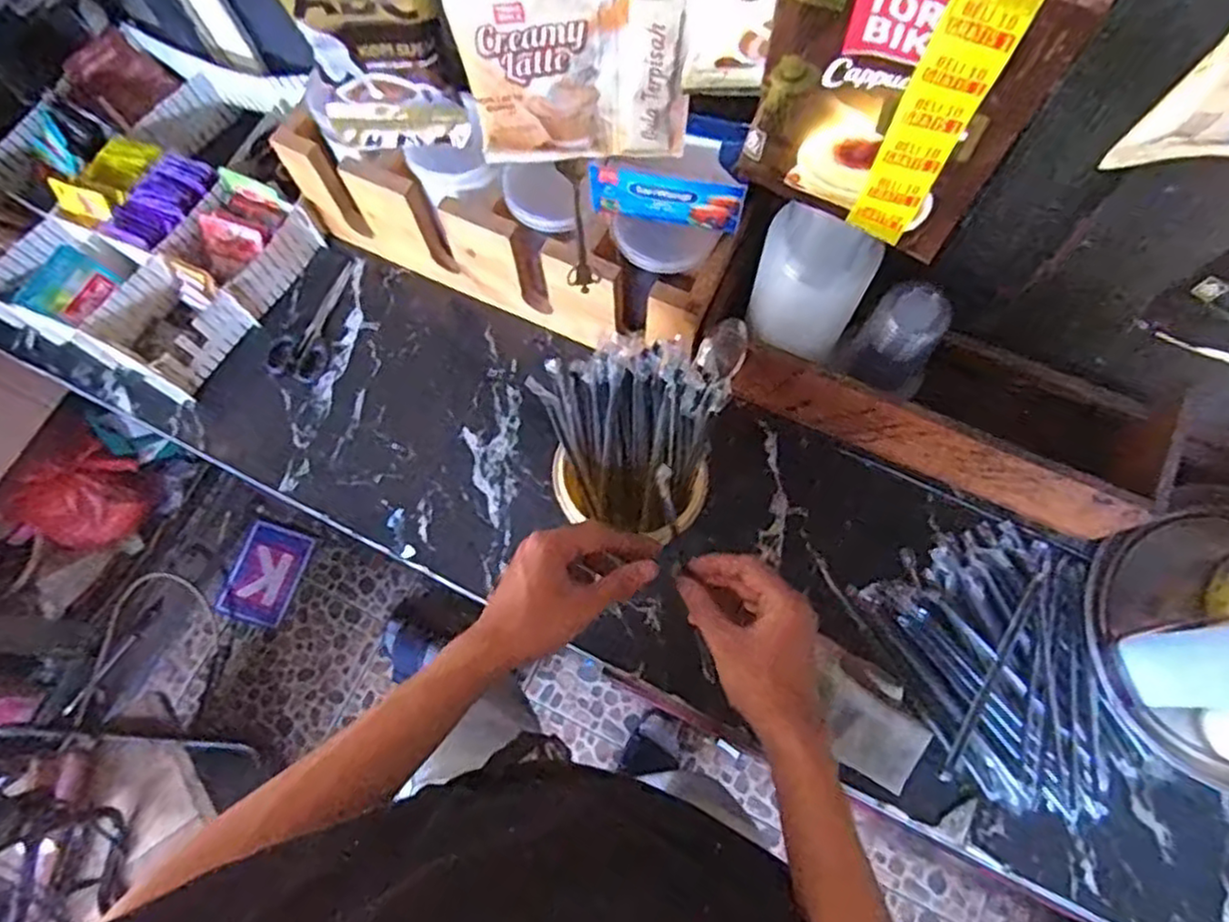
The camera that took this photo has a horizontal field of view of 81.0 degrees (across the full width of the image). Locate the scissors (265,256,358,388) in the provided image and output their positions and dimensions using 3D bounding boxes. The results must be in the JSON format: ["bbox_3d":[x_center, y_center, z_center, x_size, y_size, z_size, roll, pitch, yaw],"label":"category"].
[{"bbox_3d":[-0.318,-0.155,0.798,0.061,0.008,0.156,29,76,10],"label":"scissors"}]

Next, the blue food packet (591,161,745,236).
[{"bbox_3d":[0.044,-0.223,0.613,0.127,0.049,0.011,10,73,5],"label":"blue food packet"}]

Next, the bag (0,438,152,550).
[{"bbox_3d":[-0.923,0.068,1.273,0.068,0.206,0.184,39,78,13],"label":"bag"}]

